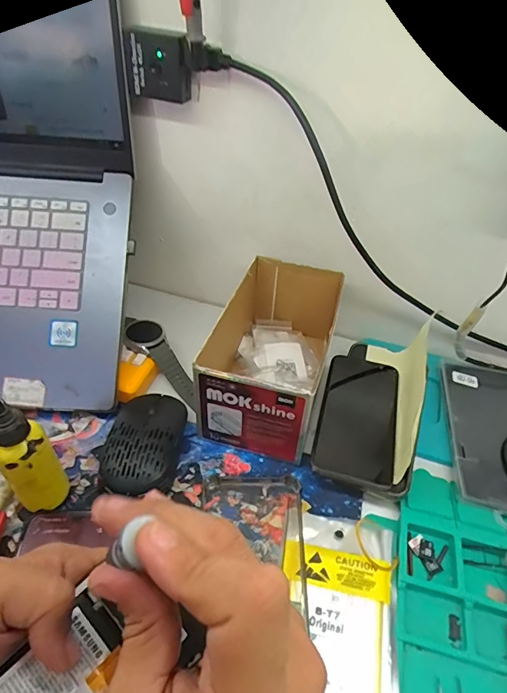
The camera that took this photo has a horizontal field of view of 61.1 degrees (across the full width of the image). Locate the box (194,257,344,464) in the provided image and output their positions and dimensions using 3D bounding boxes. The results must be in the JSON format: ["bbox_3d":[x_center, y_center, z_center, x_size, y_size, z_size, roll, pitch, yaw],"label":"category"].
[{"bbox_3d":[0.021,-0.005,0.411,0.094,0.076,0.188,16,46,11],"label":"box"}]

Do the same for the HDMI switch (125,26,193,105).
[{"bbox_3d":[-0.084,-0.244,0.378,0.055,0.054,0.018,15,46,11],"label":"HDMI switch"}]

